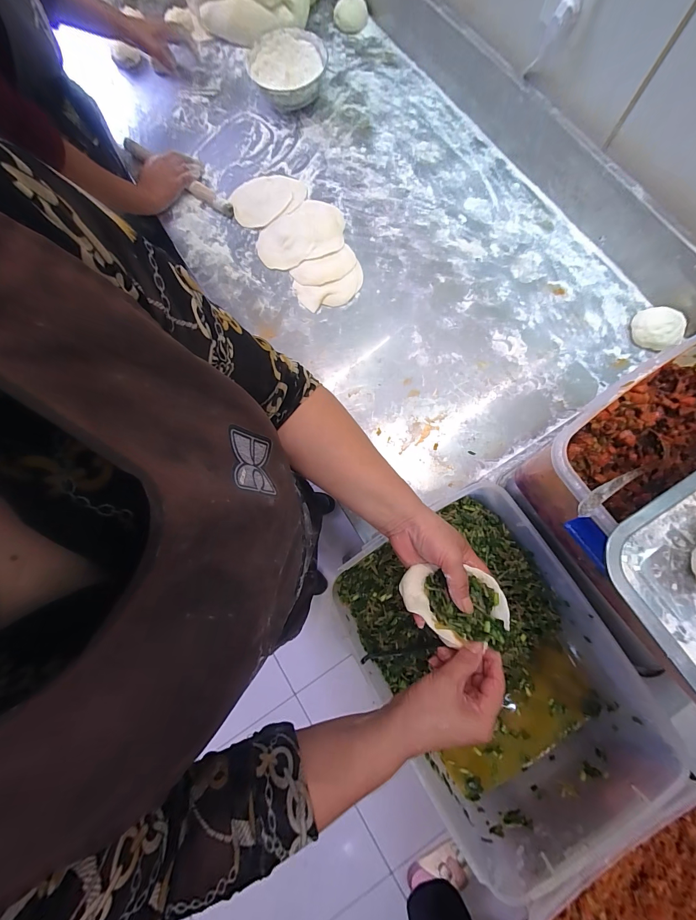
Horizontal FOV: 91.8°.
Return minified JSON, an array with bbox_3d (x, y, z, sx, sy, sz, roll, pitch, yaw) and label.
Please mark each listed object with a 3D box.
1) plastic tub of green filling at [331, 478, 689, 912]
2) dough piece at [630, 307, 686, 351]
[{"bbox_3d":[0.199,0.288,0.501,0.283,0.153,0.423,-29,78,-5],"label":"plastic tub of green filling"},{"bbox_3d":[0.541,-0.232,0.589,0.072,0.043,0.078,0,76,1],"label":"dough piece"}]

